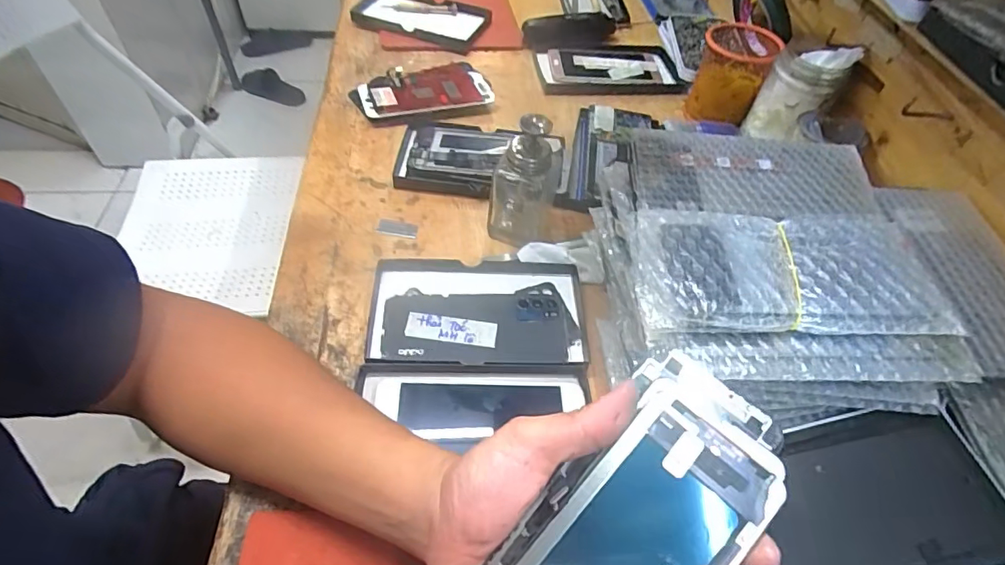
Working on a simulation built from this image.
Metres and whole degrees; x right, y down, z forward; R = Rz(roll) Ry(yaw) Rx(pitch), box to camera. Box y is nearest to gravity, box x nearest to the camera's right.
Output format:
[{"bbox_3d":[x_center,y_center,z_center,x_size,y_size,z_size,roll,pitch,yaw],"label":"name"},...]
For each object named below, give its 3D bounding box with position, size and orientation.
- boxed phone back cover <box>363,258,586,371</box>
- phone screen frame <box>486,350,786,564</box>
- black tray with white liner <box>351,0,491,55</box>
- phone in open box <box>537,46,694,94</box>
[{"bbox_3d":[-0.020,0.028,0.453,0.183,0.018,0.112,2,51,-3],"label":"boxed phone back cover"},{"bbox_3d":[0.056,0.121,0.242,0.079,0.015,0.176,40,81,24],"label":"phone screen frame"},{"bbox_3d":[-0.115,-0.387,0.758,0.175,0.025,0.103,21,52,12],"label":"black tray with white liner"},{"bbox_3d":[0.148,-0.301,0.727,0.196,0.021,0.117,0,51,-5],"label":"phone in open box"}]

